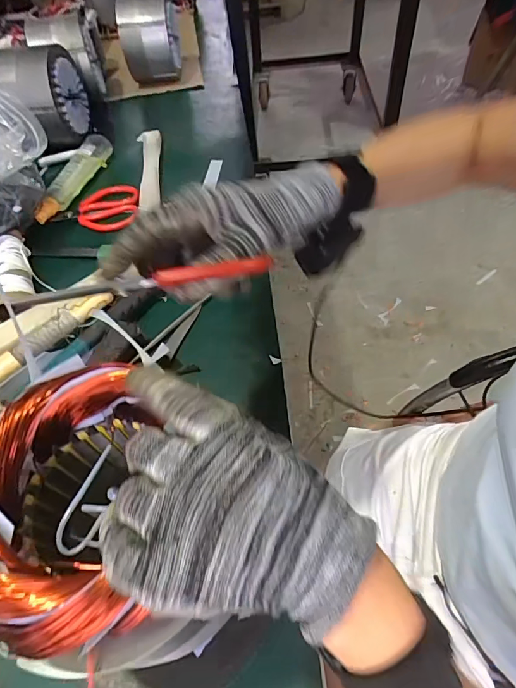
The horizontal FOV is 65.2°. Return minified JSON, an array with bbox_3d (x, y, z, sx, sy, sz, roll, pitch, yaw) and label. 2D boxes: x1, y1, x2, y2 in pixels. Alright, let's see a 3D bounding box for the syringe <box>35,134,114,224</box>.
[{"bbox_3d":[-0.308,-0.285,0.688,0.033,0.042,0.232,6,55,10],"label":"syringe"}]

